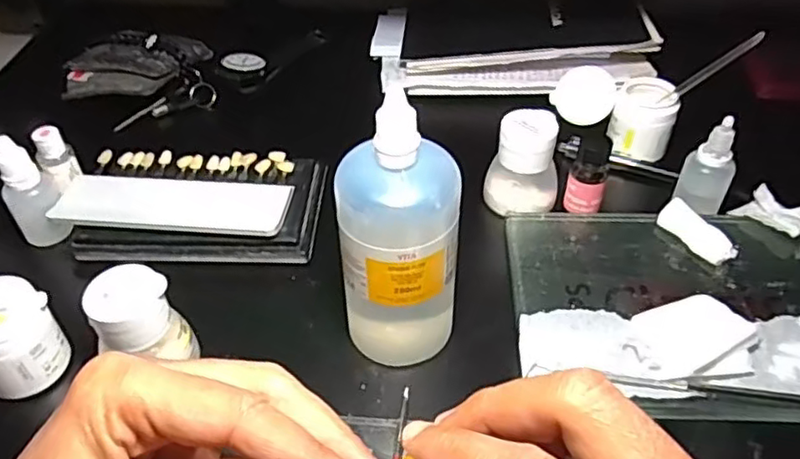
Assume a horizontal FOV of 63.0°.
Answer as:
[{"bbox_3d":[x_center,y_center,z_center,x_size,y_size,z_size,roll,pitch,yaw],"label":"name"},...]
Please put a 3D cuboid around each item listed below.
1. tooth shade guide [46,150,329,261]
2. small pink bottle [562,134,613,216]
[{"bbox_3d":[-0.138,-0.017,0.439,0.168,0.019,0.085,2,45,3],"label":"tooth shade guide"},{"bbox_3d":[0.125,-0.037,0.429,0.025,0.048,0.022,18,48,17],"label":"small pink bottle"}]

